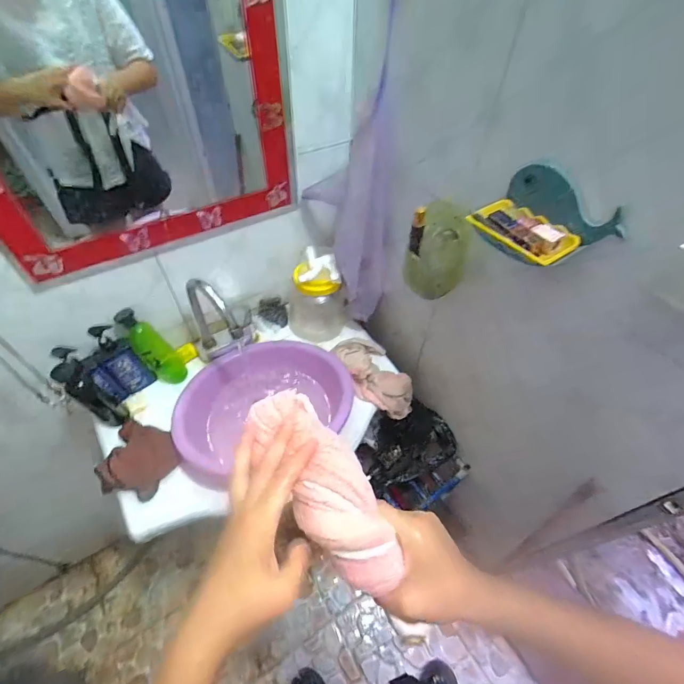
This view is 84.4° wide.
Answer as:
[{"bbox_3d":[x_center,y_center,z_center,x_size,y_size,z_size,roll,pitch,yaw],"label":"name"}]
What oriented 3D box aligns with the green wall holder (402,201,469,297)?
[{"bbox_3d":[0.160,-0.148,0.634,0.097,0.143,0.065,23,54,16],"label":"green wall holder"}]

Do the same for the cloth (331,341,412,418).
[{"bbox_3d":[0.086,0.082,0.861,0.242,0.063,0.132,46,58,-6],"label":"cloth"}]

